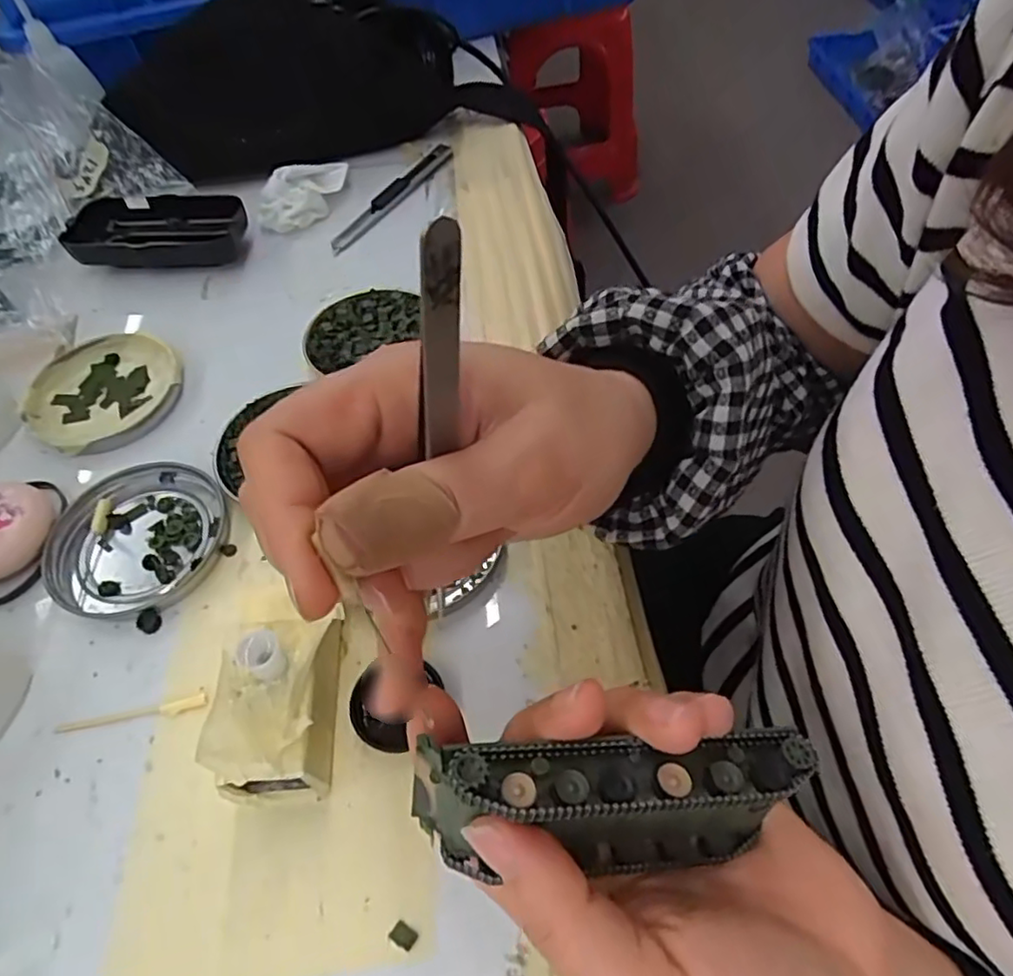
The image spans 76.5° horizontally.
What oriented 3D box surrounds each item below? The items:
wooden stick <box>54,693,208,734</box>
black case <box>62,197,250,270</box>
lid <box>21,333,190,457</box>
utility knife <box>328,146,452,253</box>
[{"bbox_3d":[-0.149,0.090,0.254,0.059,0.004,0.006,-11,56,-4],"label":"wooden stick"},{"bbox_3d":[-0.225,-0.164,0.418,0.110,0.025,0.049,-3,56,1],"label":"black case"},{"bbox_3d":[-0.222,-0.054,0.354,0.079,0.013,0.077,-2,56,2],"label":"lid"},{"bbox_3d":[-0.080,-0.207,0.449,0.015,0.007,0.132,26,61,19],"label":"utility knife"}]

